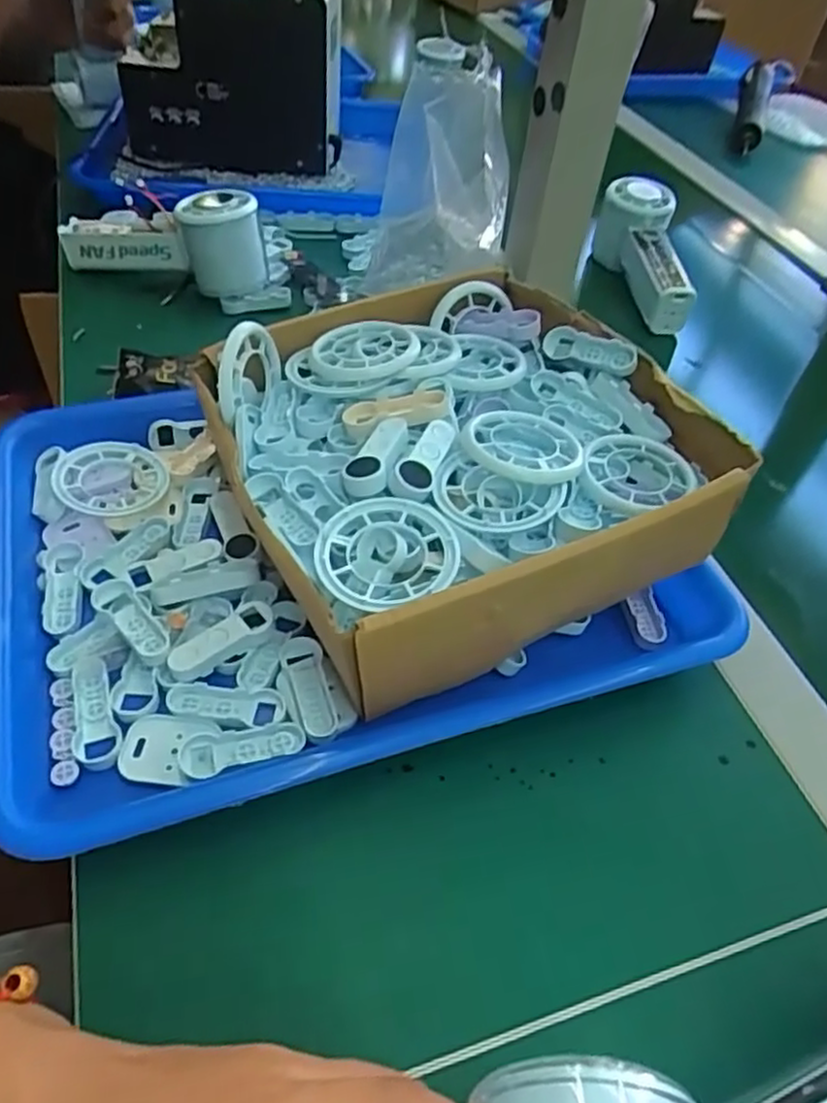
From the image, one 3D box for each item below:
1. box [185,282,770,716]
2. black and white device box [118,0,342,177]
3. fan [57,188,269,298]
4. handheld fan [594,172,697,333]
[{"bbox_3d":[0.022,-0.040,0.363,0.210,0.090,0.202,-19,53,-22],"label":"box"},{"bbox_3d":[-0.170,-0.450,0.682,0.201,0.150,0.117,-1,48,-8],"label":"black and white device box"},{"bbox_3d":[-0.185,-0.235,0.545,0.155,0.076,0.052,13,48,5],"label":"fan"},{"bbox_3d":[0.196,-0.239,0.598,0.054,0.068,0.145,-6,63,-12],"label":"handheld fan"}]

